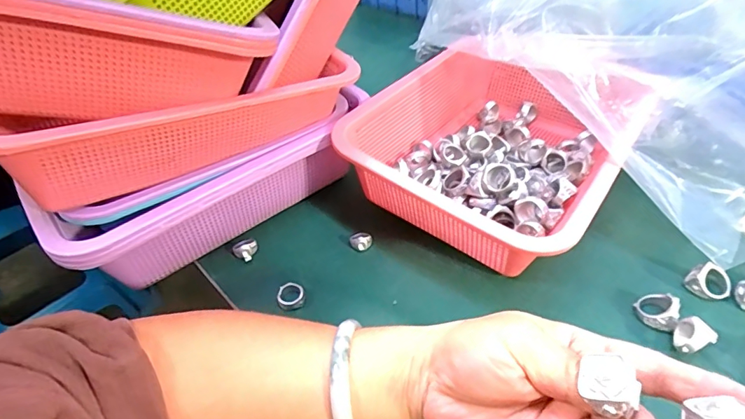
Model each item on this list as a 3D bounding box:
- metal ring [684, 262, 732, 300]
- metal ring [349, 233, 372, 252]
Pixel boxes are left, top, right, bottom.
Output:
[{"bbox_3d":[0.268,0.057,0.359,0.029,0.019,0.022,31,54,33],"label":"metal ring"},{"bbox_3d":[-0.011,0.029,0.419,0.021,0.015,0.012,-3,43,3],"label":"metal ring"}]

